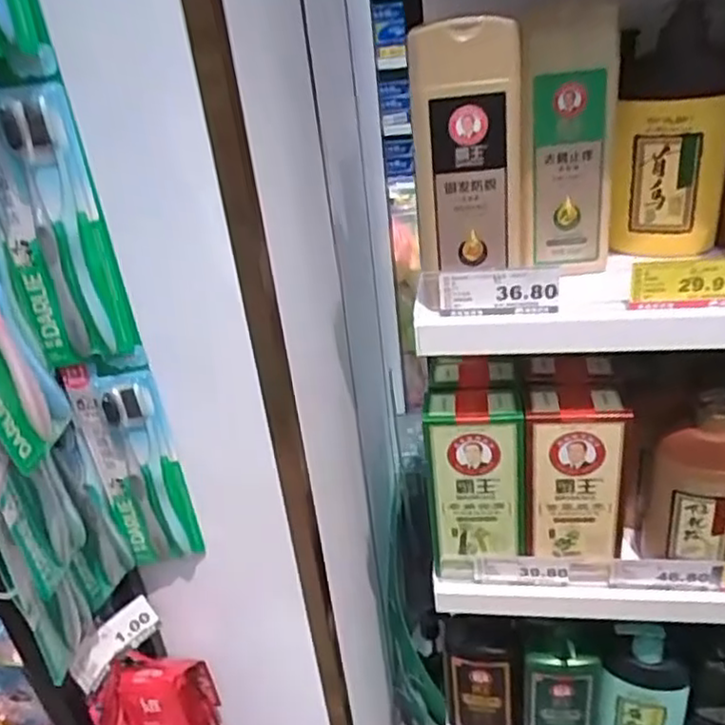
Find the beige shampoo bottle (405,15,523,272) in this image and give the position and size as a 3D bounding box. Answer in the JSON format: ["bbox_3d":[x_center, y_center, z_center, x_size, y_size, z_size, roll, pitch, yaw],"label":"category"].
[{"bbox_3d":[0.081,-0.165,0.530,0.083,0.177,0.081,-3,28,10],"label":"beige shampoo bottle"}]

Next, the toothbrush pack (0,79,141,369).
[{"bbox_3d":[-0.226,-0.093,0.505,0.070,0.198,0.019,-16,29,-16],"label":"toothbrush pack"}]

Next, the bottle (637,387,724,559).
[{"bbox_3d":[0.318,0.108,0.641,0.095,0.191,0.062,2,29,19],"label":"bottle"}]

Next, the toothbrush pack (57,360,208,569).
[{"bbox_3d":[-0.202,0.097,0.617,0.070,0.211,0.017,-12,28,-9],"label":"toothbrush pack"}]

